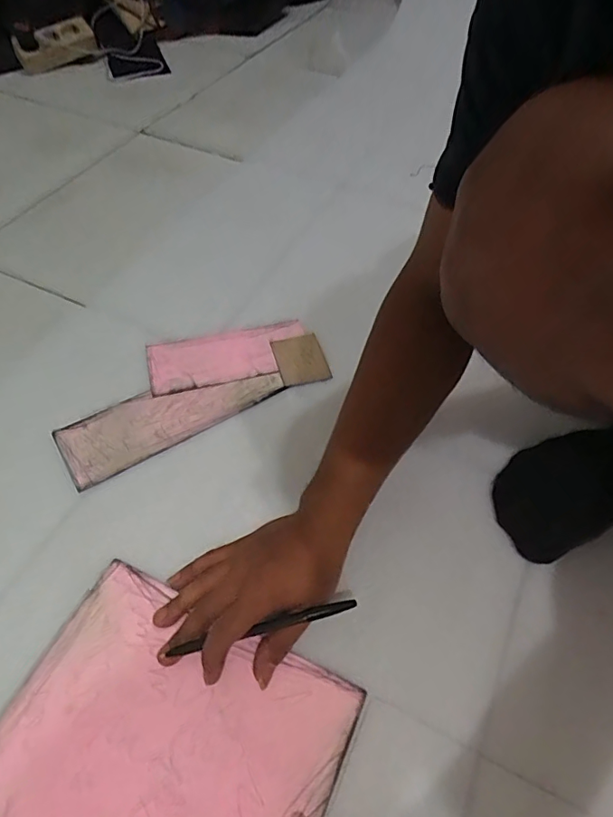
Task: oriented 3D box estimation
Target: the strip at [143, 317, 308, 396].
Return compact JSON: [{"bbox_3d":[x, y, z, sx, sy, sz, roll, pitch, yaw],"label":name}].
[{"bbox_3d":[-0.091,-0.063,0.599,0.183,0.008,0.077,-10,60,-13],"label":"strip"}]

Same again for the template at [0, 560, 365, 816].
[{"bbox_3d":[-0.119,0.268,0.353,0.237,0.009,0.248,23,57,13],"label":"template"}]

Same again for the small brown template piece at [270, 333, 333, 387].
[{"bbox_3d":[-0.008,-0.060,0.595,0.055,0.009,0.071,-13,56,-12],"label":"small brown template piece"}]

